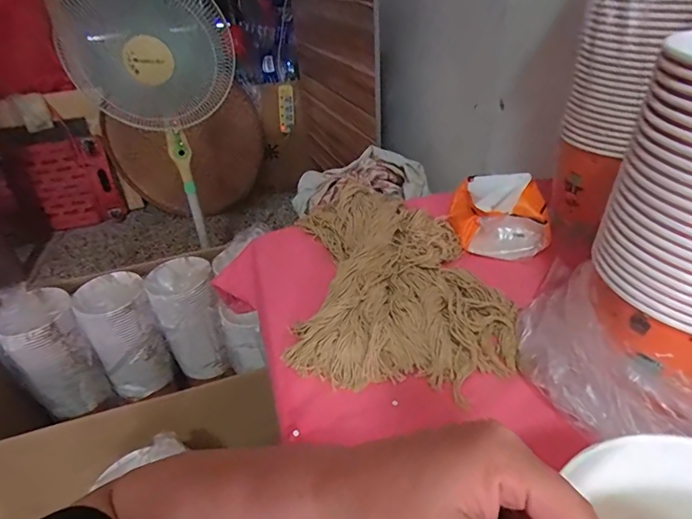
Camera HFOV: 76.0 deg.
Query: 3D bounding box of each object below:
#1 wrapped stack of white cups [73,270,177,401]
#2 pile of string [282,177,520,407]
[{"bbox_3d":[-0.576,0.201,1.172,0.161,0.313,0.150,-22,39,-23],"label":"wrapped stack of white cups"},{"bbox_3d":[0.060,0.006,0.555,0.235,0.053,0.325,-3,37,3],"label":"pile of string"}]

